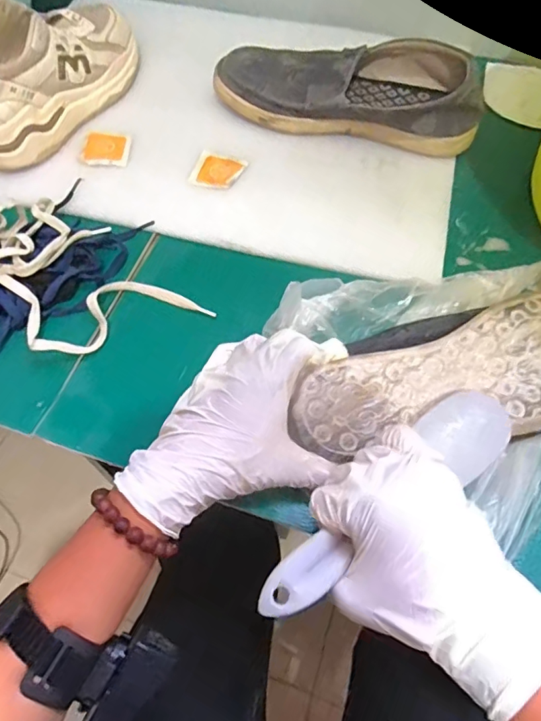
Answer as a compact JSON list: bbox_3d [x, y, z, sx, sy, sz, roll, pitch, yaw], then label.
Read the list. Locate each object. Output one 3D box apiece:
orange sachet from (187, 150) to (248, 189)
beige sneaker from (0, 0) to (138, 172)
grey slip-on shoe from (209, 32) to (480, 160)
[{"bbox_3d":[-0.052,-0.187,0.490,0.046,0.004,0.044,16,62,9],"label":"orange sachet"},{"bbox_3d":[-0.225,-0.298,0.502,0.083,0.095,0.235,25,64,13],"label":"beige sneaker"},{"bbox_3d":[0.078,-0.278,0.503,0.259,0.073,0.100,15,62,9],"label":"grey slip-on shoe"}]

